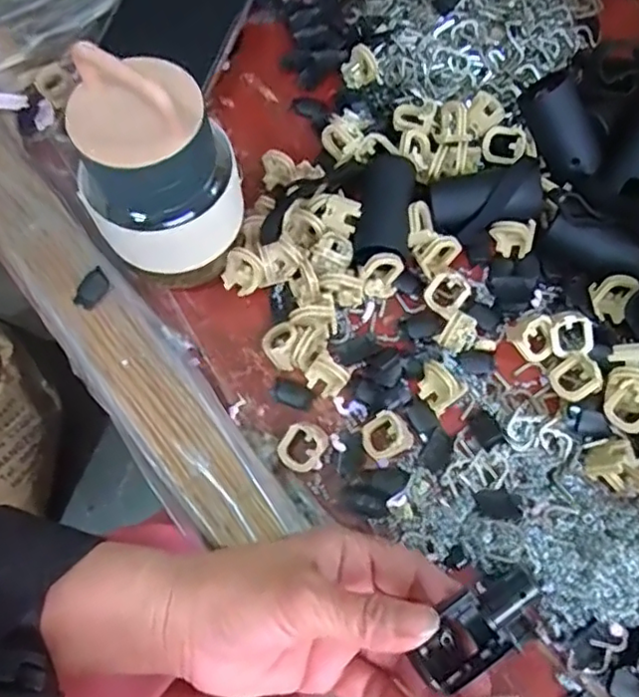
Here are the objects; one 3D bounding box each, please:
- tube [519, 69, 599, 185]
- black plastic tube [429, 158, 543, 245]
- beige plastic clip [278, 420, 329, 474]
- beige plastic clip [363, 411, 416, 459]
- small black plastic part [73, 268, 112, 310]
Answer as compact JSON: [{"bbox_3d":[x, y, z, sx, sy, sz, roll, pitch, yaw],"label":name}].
[{"bbox_3d":[0.142,-0.127,0.349,0.031,0.026,0.059,-31,103,-10],"label":"tube"},{"bbox_3d":[0.095,-0.085,0.345,0.059,0.025,0.034,-15,69,-5],"label":"black plastic tube"},{"bbox_3d":[-0.008,0.051,0.316,0.021,0.013,0.025,31,73,12],"label":"beige plastic clip"},{"bbox_3d":[0.035,0.045,0.316,0.025,0.015,0.021,-24,71,-8],"label":"beige plastic clip"},{"bbox_3d":[-0.125,-0.032,0.337,0.014,0.008,0.023,29,72,11],"label":"small black plastic part"}]

